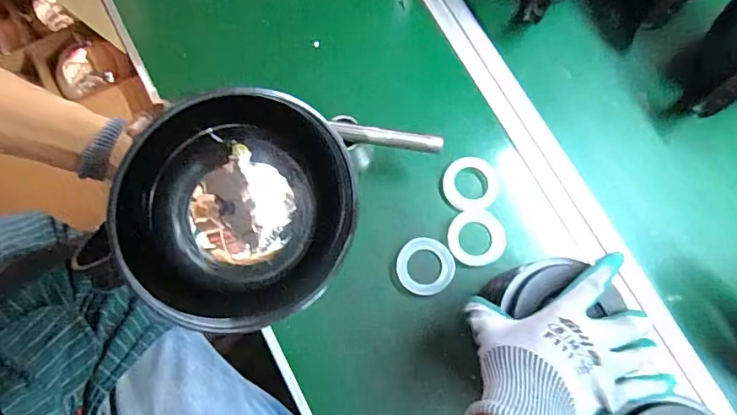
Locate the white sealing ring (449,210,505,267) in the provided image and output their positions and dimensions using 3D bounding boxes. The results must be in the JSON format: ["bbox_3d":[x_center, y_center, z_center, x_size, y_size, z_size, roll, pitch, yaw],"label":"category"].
[{"bbox_3d":[0.114,0.032,0.510,0.060,0.004,0.058,0,77,-2],"label":"white sealing ring"}]

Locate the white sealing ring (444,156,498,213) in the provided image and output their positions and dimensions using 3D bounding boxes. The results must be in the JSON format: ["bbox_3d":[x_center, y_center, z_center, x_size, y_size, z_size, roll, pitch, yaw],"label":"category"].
[{"bbox_3d":[0.112,-0.026,0.520,0.062,0.004,0.058,0,77,-2],"label":"white sealing ring"}]

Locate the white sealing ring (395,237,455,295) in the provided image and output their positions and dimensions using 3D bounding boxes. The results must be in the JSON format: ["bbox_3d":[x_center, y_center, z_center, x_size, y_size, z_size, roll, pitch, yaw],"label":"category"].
[{"bbox_3d":[0.060,0.061,0.501,0.059,0.004,0.058,0,77,-2],"label":"white sealing ring"}]

